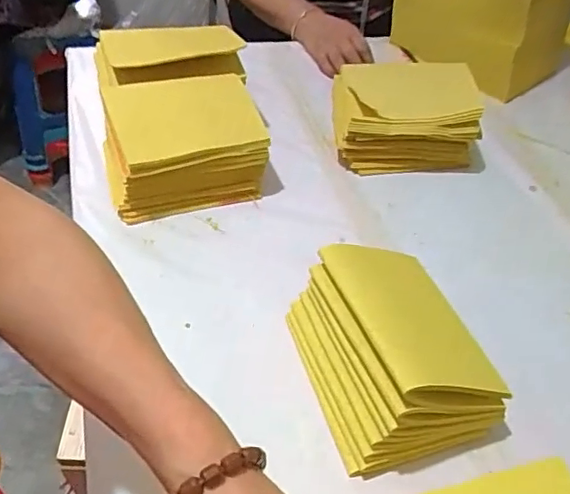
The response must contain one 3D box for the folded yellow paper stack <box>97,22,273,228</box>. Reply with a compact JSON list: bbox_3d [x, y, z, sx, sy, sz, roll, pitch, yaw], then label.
[{"bbox_3d":[-0.126,-0.163,0.674,0.171,0.114,0.241,-7,48,-14],"label":"folded yellow paper stack"}]

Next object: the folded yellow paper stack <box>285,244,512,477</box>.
[{"bbox_3d":[0.085,0.078,0.473,0.115,0.114,0.164,-11,49,-18],"label":"folded yellow paper stack"}]

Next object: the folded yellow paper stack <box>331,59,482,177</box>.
[{"bbox_3d":[0.150,-0.168,0.734,0.178,0.101,0.115,2,46,-6],"label":"folded yellow paper stack"}]

